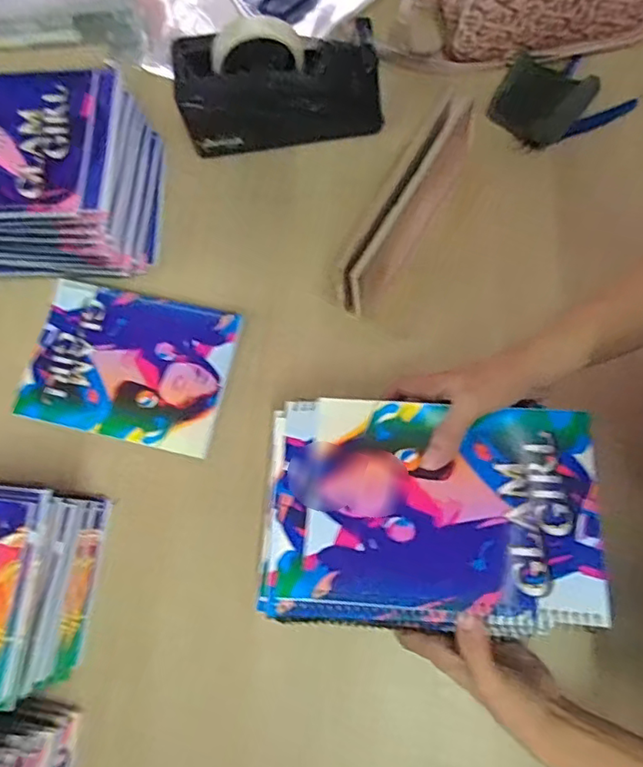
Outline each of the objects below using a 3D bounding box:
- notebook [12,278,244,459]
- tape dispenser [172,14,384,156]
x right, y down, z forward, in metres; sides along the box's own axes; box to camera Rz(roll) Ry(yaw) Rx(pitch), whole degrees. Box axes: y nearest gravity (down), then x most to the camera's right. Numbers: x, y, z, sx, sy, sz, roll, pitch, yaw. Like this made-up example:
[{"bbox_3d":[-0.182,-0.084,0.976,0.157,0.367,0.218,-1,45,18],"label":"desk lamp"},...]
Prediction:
[{"bbox_3d":[-0.189,-0.019,0.562,0.194,0.007,0.142,13,79,4],"label":"notebook"},{"bbox_3d":[-0.039,-0.286,0.575,0.197,0.128,0.081,0,78,2],"label":"tape dispenser"}]

